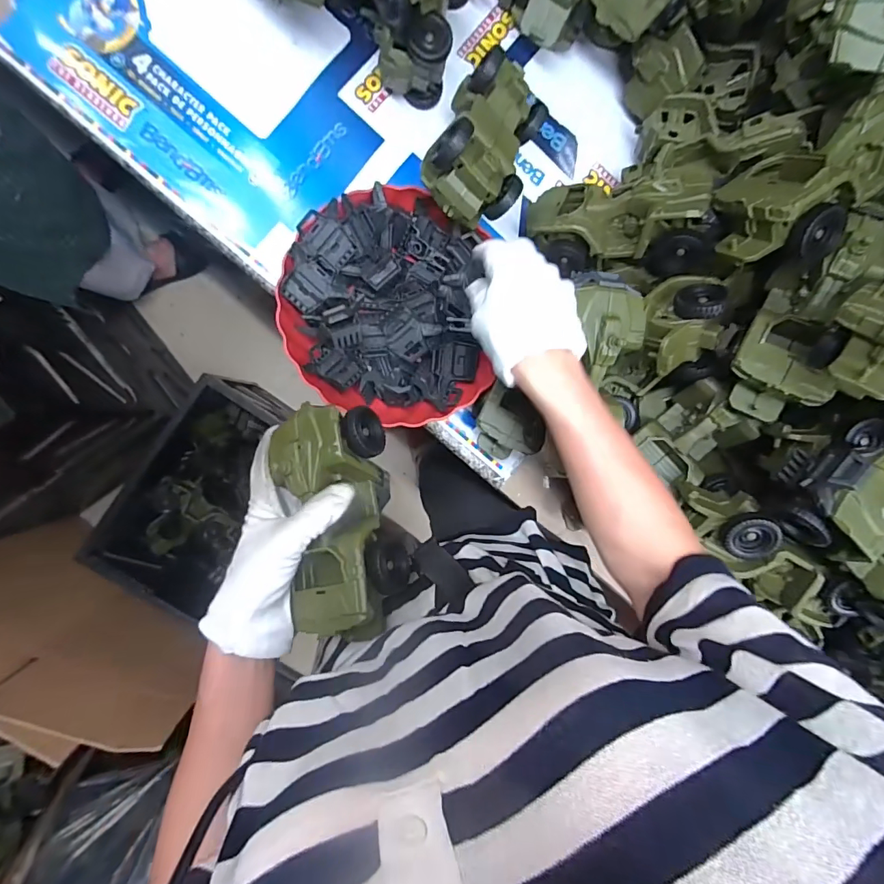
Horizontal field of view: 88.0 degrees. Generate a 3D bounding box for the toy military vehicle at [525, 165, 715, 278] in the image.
[{"bbox_3d":[0.178,-0.222,0.469,0.180,0.070,0.087,15,93,29],"label":"toy military vehicle"}]

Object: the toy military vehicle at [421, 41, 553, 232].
[{"bbox_3d":[0.041,-0.293,0.452,0.093,0.065,0.163,25,70,-27],"label":"toy military vehicle"}]

